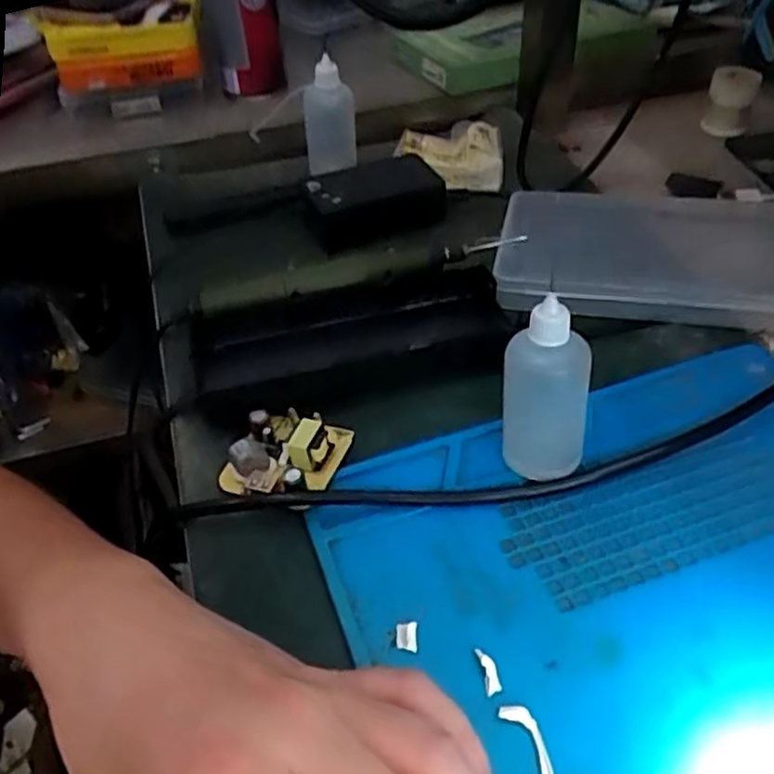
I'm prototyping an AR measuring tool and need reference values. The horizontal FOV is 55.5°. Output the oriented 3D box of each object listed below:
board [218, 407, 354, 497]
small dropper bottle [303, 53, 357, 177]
[{"bbox_3d":[-0.047,0.029,0.333,0.045,0.018,0.048,15,47,20],"label":"board"},{"bbox_3d":[-0.040,-0.186,0.514,0.035,0.076,0.028,-9,43,-4],"label":"small dropper bottle"}]

